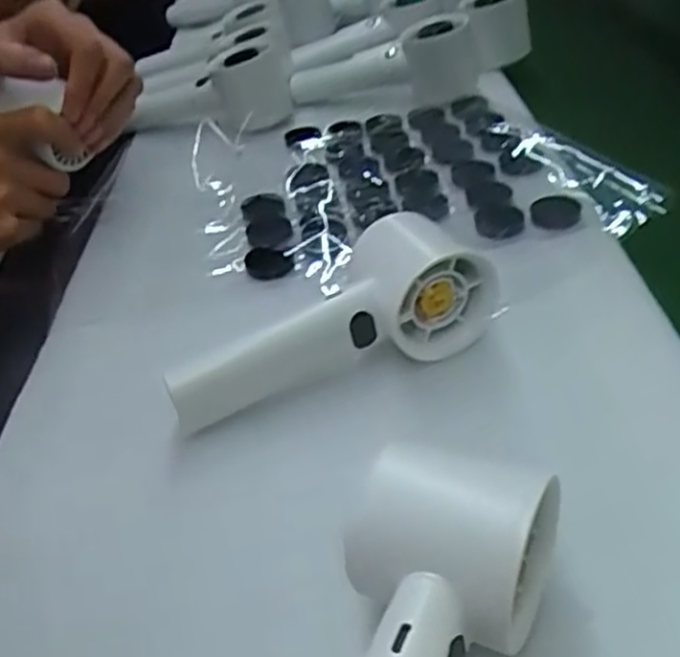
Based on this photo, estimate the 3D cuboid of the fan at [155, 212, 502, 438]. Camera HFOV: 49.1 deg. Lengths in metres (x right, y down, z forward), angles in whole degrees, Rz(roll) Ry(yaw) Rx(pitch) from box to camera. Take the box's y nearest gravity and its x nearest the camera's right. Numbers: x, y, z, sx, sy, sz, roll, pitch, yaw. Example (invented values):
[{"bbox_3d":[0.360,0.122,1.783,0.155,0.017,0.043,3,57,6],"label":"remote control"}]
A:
[{"bbox_3d":[-0.005,-0.005,0.356,0.160,0.052,0.057,-22,40,-20],"label":"fan"}]

